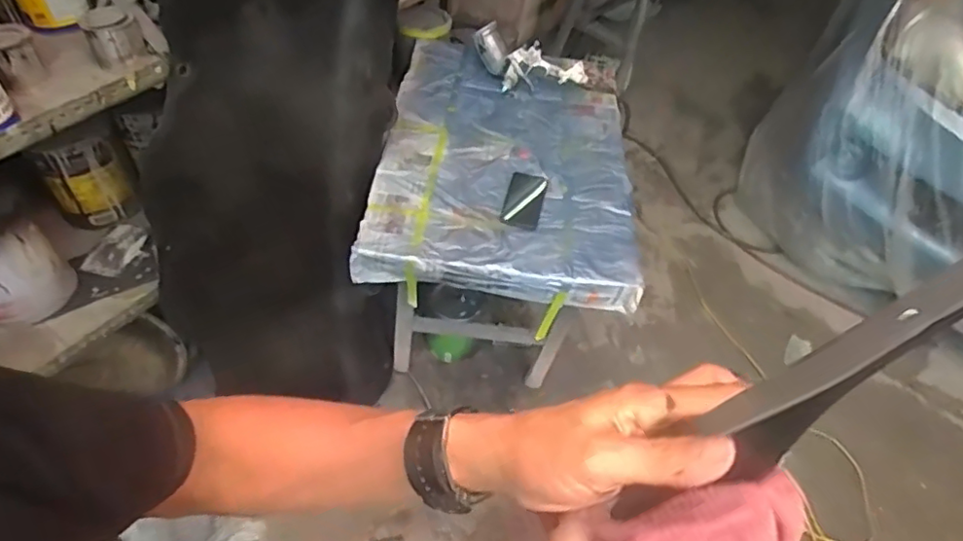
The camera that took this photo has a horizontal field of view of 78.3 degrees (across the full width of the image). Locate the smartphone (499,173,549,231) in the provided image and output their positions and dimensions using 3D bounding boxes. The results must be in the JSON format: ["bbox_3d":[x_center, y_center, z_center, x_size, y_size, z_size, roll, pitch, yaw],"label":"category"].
[{"bbox_3d":[0.097,-0.158,1.341,0.089,0.015,0.189,13,46,6],"label":"smartphone"}]

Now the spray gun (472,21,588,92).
[{"bbox_3d":[0.128,-0.541,1.566,0.312,0.129,0.109,9,45,2],"label":"spray gun"}]

